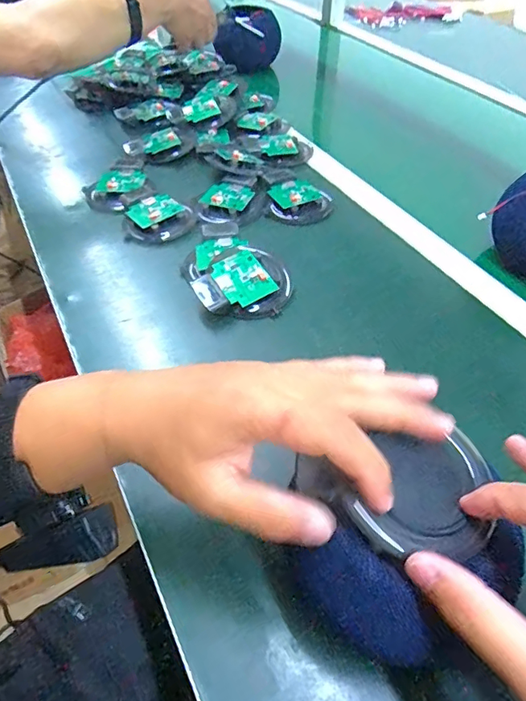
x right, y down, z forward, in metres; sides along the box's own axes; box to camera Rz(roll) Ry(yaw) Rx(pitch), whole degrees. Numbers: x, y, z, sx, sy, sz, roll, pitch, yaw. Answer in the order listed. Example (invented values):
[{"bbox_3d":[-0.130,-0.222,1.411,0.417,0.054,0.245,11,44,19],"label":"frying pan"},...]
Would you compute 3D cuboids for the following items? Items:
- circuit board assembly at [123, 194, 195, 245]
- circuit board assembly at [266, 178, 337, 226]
[{"bbox_3d":[-0.134,-0.168,0.614,0.085,0.022,0.079,-11,49,-11],"label":"circuit board assembly"},{"bbox_3d":[0.048,-0.197,0.642,0.085,0.020,0.084,1,48,-1],"label":"circuit board assembly"}]

